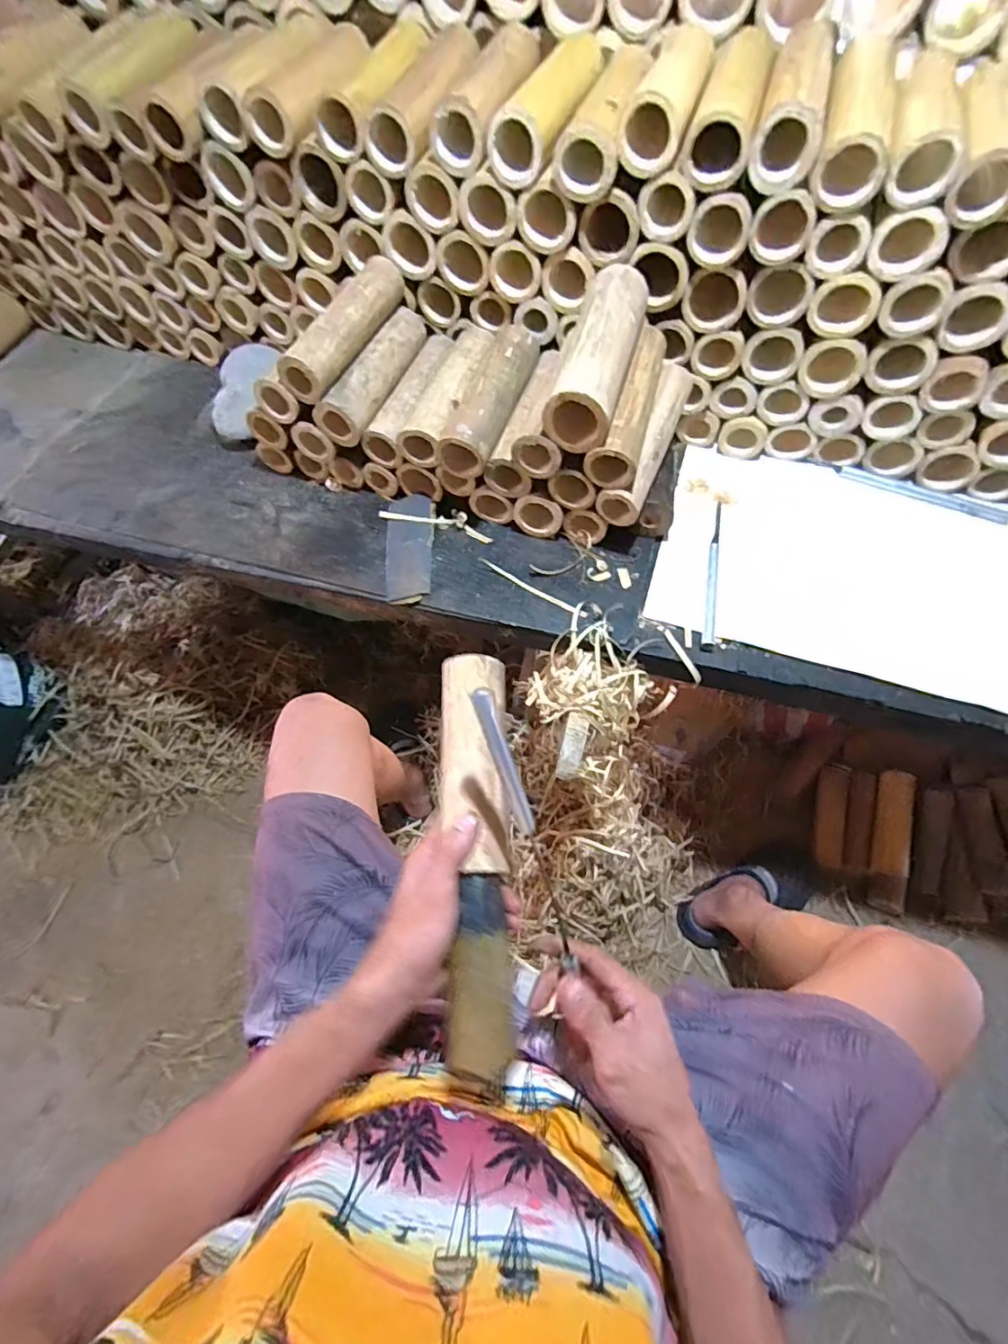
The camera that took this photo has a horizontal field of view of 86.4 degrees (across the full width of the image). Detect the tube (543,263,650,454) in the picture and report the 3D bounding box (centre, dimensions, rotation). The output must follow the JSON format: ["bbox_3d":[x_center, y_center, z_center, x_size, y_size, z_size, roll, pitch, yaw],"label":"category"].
[{"bbox_3d":[0.086,-0.285,0.490,0.054,0.054,0.193,16,68,7],"label":"tube"}]

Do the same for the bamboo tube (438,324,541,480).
[{"bbox_3d":[-0.012,-0.287,0.557,0.050,0.045,0.181,18,69,8],"label":"bamboo tube"}]

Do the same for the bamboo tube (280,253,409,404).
[{"bbox_3d":[-0.163,-0.358,0.552,0.041,0.039,0.180,22,69,9],"label":"bamboo tube"}]

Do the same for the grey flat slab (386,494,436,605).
[{"bbox_3d":[-0.103,-0.137,0.588,0.051,0.008,0.140,-1,67,0],"label":"grey flat slab"}]

